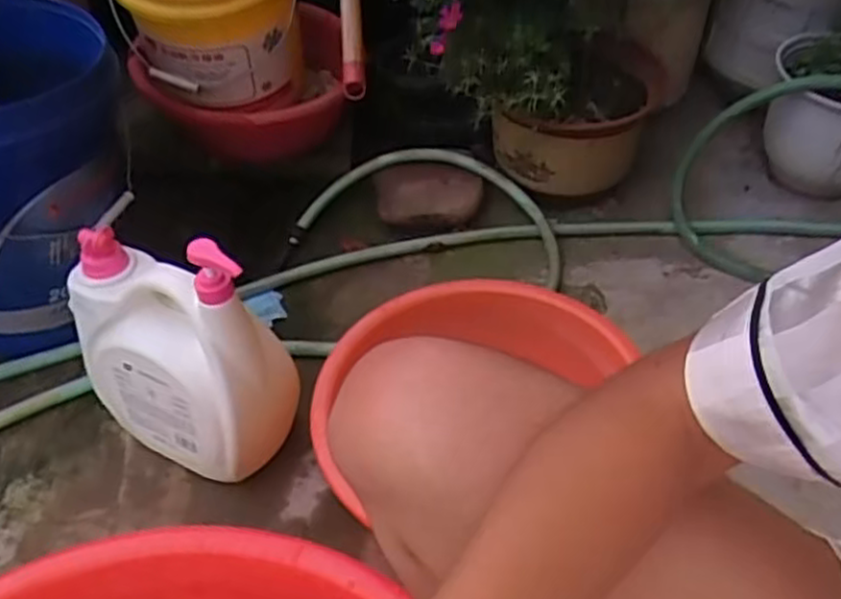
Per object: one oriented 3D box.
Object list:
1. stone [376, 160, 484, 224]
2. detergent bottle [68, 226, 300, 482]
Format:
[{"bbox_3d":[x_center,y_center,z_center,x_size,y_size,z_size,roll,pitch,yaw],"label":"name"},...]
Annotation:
[{"bbox_3d":[0.012,-0.158,1.184,0.155,0.080,0.087,0,44,-6],"label":"stone"},{"bbox_3d":[-0.265,0.048,0.830,0.218,0.312,0.123,29,48,22],"label":"detergent bottle"}]

